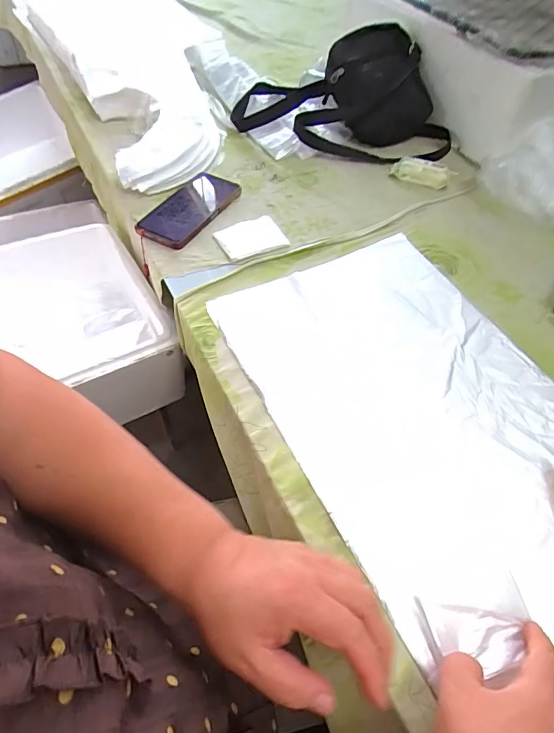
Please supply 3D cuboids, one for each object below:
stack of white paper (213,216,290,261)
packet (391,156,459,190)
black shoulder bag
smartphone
[{"bbox_3d":[-0.035,-0.179,0.604,0.091,0.009,0.069,-21,59,-17],"label":"stack of white paper"},{"bbox_3d":[0.239,-0.320,0.702,0.098,0.019,0.046,16,56,8],"label":"packet"},{"bbox_3d":[0.117,-0.464,0.738,0.365,0.144,0.205,-2,55,-4],"label":"black shoulder bag"},{"bbox_3d":[-0.128,-0.238,0.641,0.085,0.013,0.169,32,65,12],"label":"smartphone"}]

